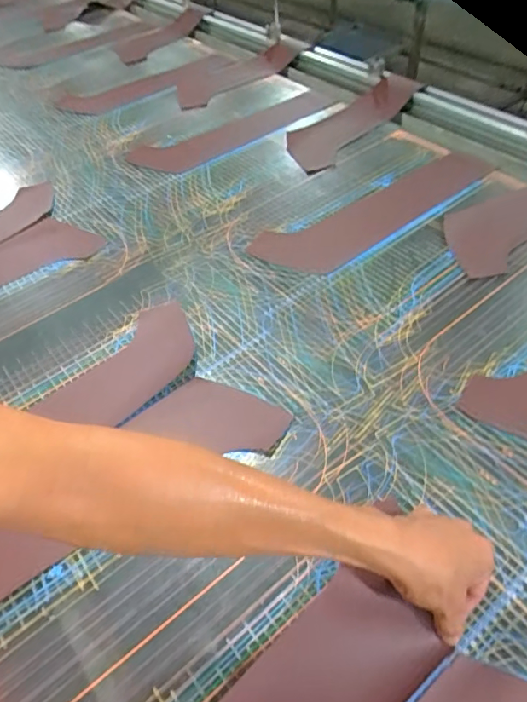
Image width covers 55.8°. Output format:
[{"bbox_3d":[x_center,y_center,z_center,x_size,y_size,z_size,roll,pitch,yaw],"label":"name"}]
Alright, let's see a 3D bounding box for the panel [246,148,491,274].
[{"bbox_3d":[0.190,-0.227,0.816,0.422,0.015,0.130,-29,54,-19],"label":"panel"}]

